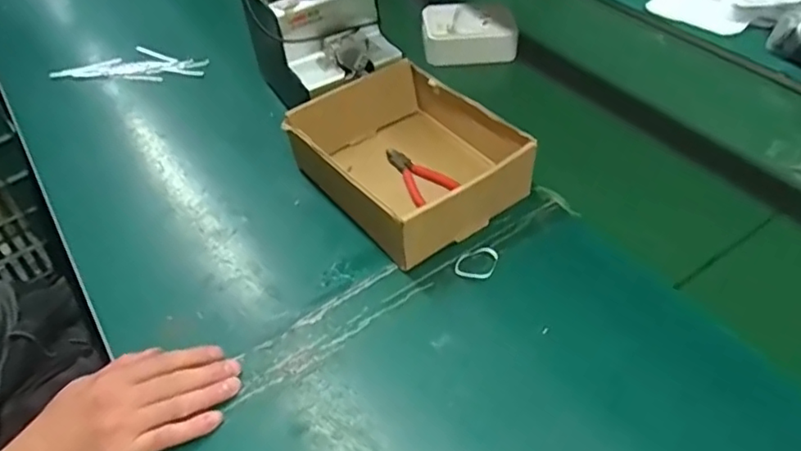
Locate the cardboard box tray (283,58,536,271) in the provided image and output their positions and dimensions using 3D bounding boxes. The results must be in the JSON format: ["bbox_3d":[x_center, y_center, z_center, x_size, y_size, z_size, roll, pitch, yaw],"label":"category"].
[{"bbox_3d":[0.007,-0.073,0.648,0.178,0.074,0.215,-29,50,-22],"label":"cardboard box tray"}]

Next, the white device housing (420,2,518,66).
[{"bbox_3d":[0.093,-0.270,0.865,0.127,0.055,0.076,-8,45,-4],"label":"white device housing"}]

